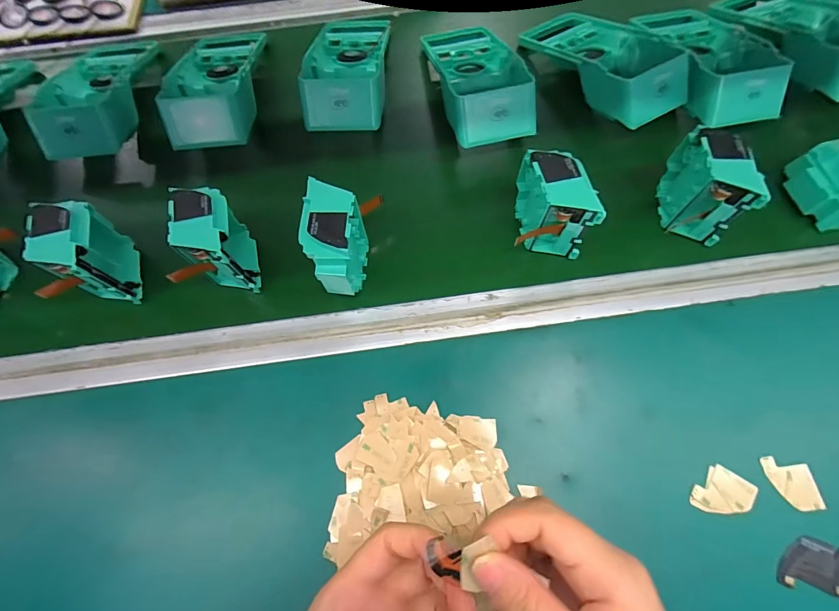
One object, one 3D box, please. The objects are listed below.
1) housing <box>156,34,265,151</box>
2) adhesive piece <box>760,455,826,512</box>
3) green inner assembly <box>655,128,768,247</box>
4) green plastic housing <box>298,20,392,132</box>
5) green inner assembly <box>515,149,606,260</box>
[{"bbox_3d":[-0.223,-0.252,0.441,0.093,0.053,0.189,-4,67,0],"label":"housing"},{"bbox_3d":[0.271,0.128,0.289,0.030,0.006,0.039,-11,67,-3],"label":"adhesive piece"},{"bbox_3d":[0.245,-0.105,0.343,0.036,0.069,0.079,-1,67,1],"label":"green inner assembly"},{"bbox_3d":[-0.080,-0.265,0.436,0.086,0.058,0.181,1,67,2],"label":"green plastic housing"},{"bbox_3d":[0.114,-0.086,0.347,0.052,0.083,0.073,-1,67,1],"label":"green inner assembly"}]

